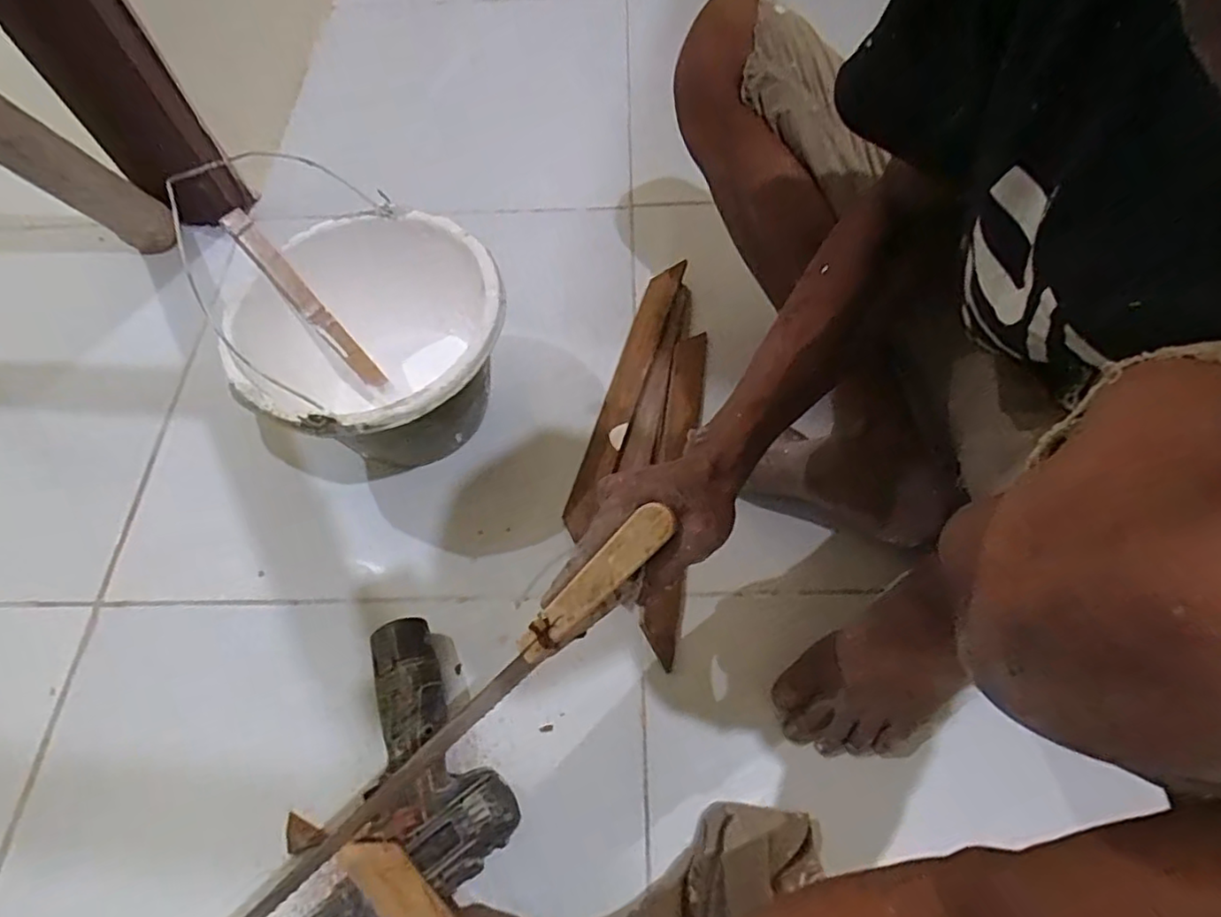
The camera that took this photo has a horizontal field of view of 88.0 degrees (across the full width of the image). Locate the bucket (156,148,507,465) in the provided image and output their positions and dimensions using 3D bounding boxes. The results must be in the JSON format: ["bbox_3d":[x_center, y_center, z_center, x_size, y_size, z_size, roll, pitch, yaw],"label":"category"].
[{"bbox_3d":[-0.222,-0.102,0.615,0.227,0.168,0.265,-31,64,-14],"label":"bucket"}]

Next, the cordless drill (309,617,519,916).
[{"bbox_3d":[-0.191,0.252,0.476,0.193,0.051,0.185,-30,64,-14],"label":"cordless drill"}]

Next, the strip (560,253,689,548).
[{"bbox_3d":[0.018,-0.078,0.662,0.036,0.009,0.321,12,66,17],"label":"strip"}]

